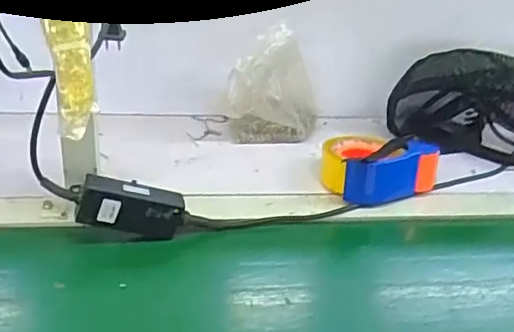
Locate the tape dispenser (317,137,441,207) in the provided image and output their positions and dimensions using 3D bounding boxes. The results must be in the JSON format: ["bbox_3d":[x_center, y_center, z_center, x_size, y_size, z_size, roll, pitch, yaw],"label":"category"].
[{"bbox_3d":[0.161,-0.006,0.808,0.151,0.063,0.102,-2,33,-15],"label":"tape dispenser"}]

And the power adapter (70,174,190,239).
[{"bbox_3d":[-0.142,0.047,0.660,0.126,0.052,0.035,14,32,-23],"label":"power adapter"}]

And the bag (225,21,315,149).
[{"bbox_3d":[0.028,-0.110,0.877,0.141,0.162,0.077,5,31,-3],"label":"bag"}]

